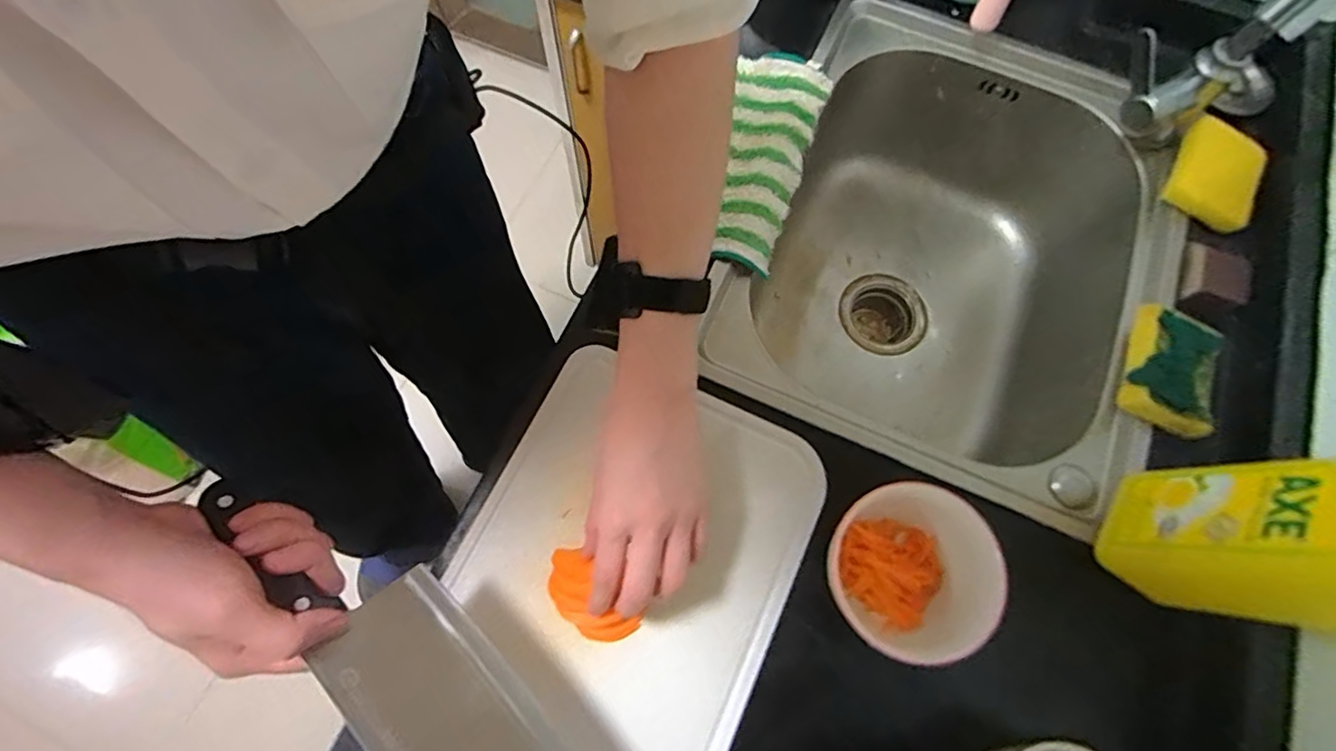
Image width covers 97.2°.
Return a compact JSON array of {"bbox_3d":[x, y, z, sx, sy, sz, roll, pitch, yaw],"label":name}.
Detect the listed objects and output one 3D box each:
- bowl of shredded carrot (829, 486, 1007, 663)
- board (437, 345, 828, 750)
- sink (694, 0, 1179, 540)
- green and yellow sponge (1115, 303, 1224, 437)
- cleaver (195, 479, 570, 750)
[{"bbox_3d":[0.174,0.141,0.424,0.108,0.066,0.108,0,71,-1],"label":"bowl of shredded carrot"},{"bbox_3d":[-0.037,0.158,0.445,0.243,0.009,0.323,23,72,6],"label":"board"},{"bbox_3d":[0.276,-0.106,0.662,0.367,0.234,0.483,25,72,7],"label":"sink"},{"bbox_3d":[0.429,-0.008,0.501,0.073,0.027,0.104,21,72,6],"label":"green and yellow sponge"},{"bbox_3d":[-0.163,0.163,0.349,0.278,0.020,0.079,43,47,11],"label":"cleaver"}]

